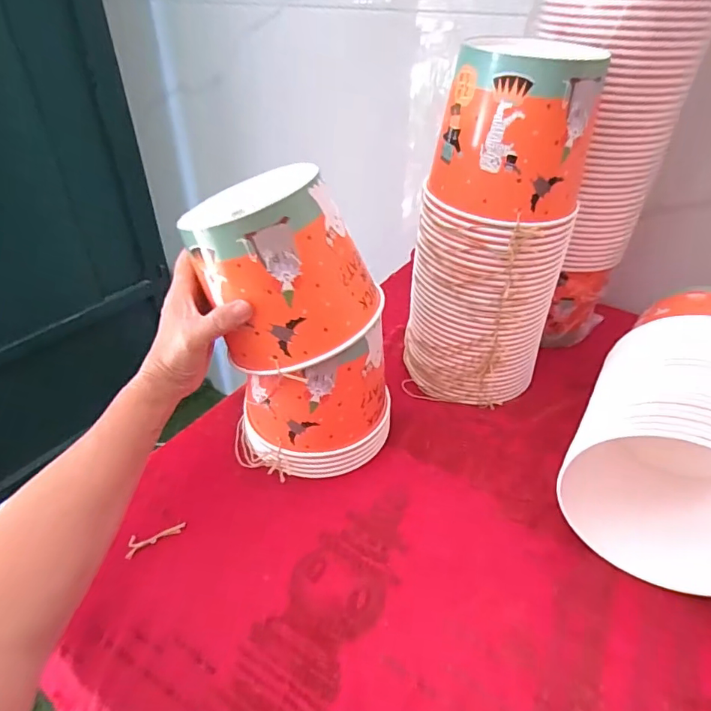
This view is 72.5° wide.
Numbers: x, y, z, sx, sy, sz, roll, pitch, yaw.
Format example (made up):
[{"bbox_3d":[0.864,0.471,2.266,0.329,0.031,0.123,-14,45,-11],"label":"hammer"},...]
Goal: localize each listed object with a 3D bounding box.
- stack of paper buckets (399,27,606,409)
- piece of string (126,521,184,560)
[{"bbox_3d":[0.151,-0.119,0.530,0.129,0.362,0.126,-24,45,-28],"label":"stack of paper buckets"},{"bbox_3d":[-0.187,0.168,0.451,0.054,0.005,0.019,-24,45,-28],"label":"piece of string"}]

